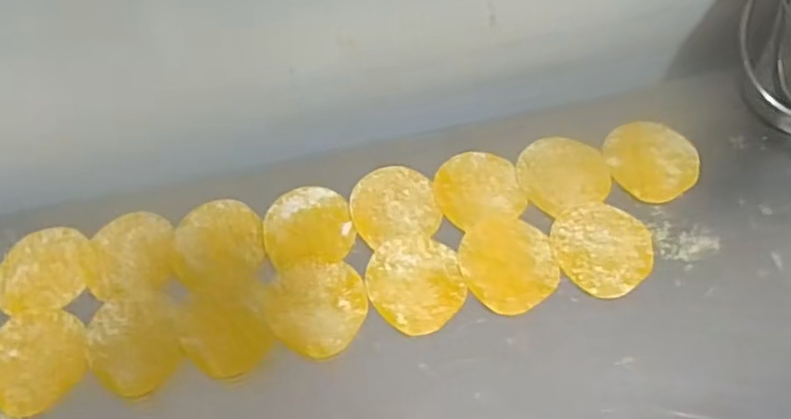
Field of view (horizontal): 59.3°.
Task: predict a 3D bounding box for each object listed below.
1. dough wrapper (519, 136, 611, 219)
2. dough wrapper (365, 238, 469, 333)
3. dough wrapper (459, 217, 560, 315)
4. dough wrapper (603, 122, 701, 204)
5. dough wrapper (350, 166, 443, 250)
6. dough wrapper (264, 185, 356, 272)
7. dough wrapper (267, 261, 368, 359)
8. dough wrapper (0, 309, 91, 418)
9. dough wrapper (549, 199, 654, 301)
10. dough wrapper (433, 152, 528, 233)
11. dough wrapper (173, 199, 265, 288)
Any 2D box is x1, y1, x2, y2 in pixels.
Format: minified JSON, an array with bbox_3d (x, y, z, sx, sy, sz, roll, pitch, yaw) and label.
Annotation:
[{"bbox_3d":[0.149,-0.034,0.620,0.076,0.004,0.074,-17,59,-7],"label":"dough wrapper"},{"bbox_3d":[0.016,0.058,0.569,0.081,0.004,0.078,37,67,22],"label":"dough wrapper"},{"bbox_3d":[0.094,0.044,0.574,0.077,0.004,0.084,-5,58,0],"label":"dough wrapper"},{"bbox_3d":[0.230,-0.045,0.625,0.079,0.004,0.079,-1,63,1],"label":"dough wrapper"},{"bbox_3d":[0.000,-0.005,0.612,0.075,0.004,0.075,-10,59,-3],"label":"dough wrapper"},{"bbox_3d":[-0.076,0.013,0.605,0.074,0.004,0.077,-8,59,-2],"label":"dough wrapper"},{"bbox_3d":[-0.063,0.079,0.561,0.077,0.004,0.079,-1,59,2],"label":"dough wrapper"},{"bbox_3d":[-0.284,0.116,0.550,0.078,0.005,0.083,-1,59,2],"label":"dough wrapper"},{"bbox_3d":[0.173,0.029,0.577,0.077,0.004,0.083,-31,62,-15],"label":"dough wrapper"},{"bbox_3d":[0.073,-0.020,0.615,0.075,0.004,0.072,-15,59,-6],"label":"dough wrapper"},{"bbox_3d":[-0.152,0.027,0.596,0.075,0.004,0.079,-10,59,-3],"label":"dough wrapper"}]

